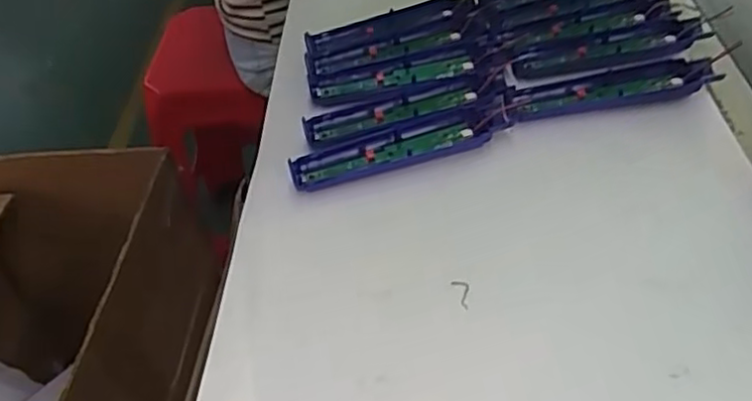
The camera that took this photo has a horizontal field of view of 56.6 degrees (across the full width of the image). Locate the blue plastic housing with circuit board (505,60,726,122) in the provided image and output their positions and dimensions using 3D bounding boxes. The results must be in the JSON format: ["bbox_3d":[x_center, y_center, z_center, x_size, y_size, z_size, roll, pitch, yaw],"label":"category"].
[{"bbox_3d":[0.188,-0.092,0.572,0.174,0.014,0.043,-12,44,-5],"label":"blue plastic housing with circuit board"}]

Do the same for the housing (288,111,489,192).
[{"bbox_3d":[0.013,-0.040,0.536,0.158,0.012,0.035,-14,44,-7],"label":"housing"}]

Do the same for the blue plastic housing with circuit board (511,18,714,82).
[{"bbox_3d":[0.204,-0.133,0.617,0.179,0.013,0.046,-11,43,-3],"label":"blue plastic housing with circuit board"}]

